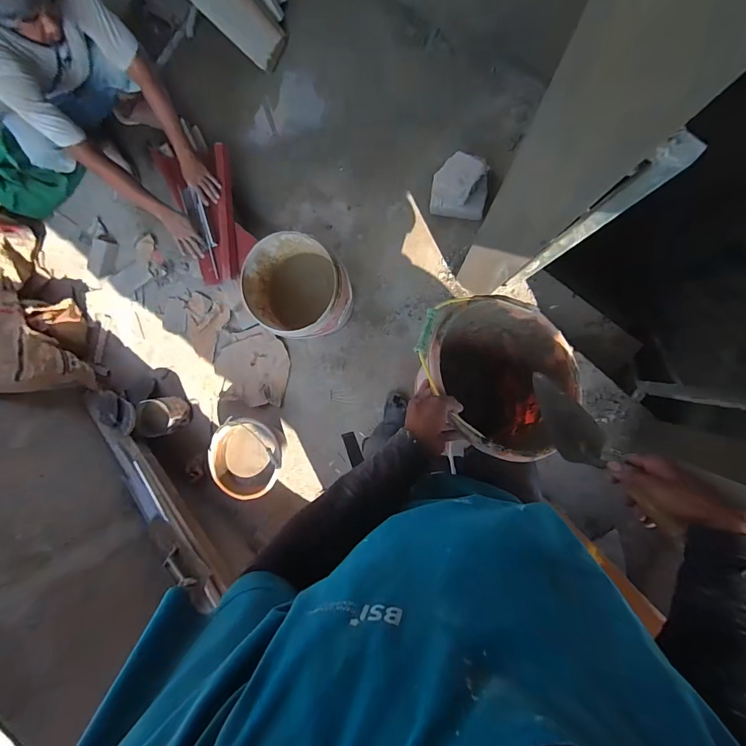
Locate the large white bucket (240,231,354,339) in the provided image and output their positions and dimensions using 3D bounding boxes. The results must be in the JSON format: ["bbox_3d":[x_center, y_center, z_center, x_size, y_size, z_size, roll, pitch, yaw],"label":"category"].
[{"bbox_3d":[-0.234,-0.288,1.283,0.303,0.346,0.308,0,91,7],"label":"large white bucket"}]

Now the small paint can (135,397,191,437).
[{"bbox_3d":[-0.829,0.166,1.454,0.120,0.175,0.143,-8,90,7],"label":"small paint can"}]

